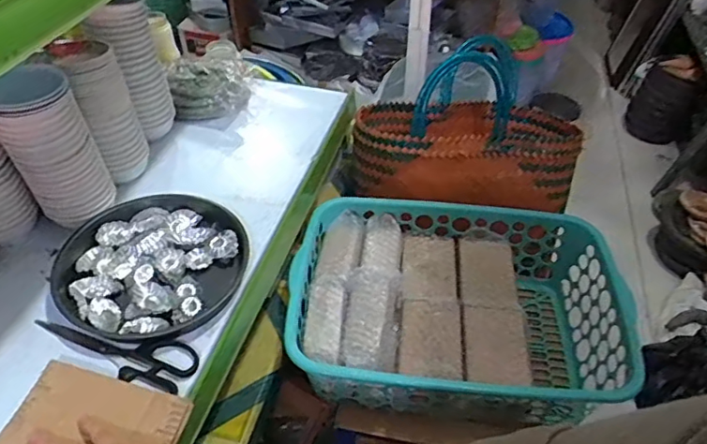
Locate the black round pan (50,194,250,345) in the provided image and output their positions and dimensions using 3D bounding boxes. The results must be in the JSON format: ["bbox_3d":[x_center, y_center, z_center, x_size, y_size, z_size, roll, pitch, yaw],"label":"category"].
[{"bbox_3d":[-0.238,0.047,0.650,0.211,0.030,0.198,1,44,-1],"label":"black round pan"}]

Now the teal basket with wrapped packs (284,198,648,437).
[{"bbox_3d":[0.138,0.132,0.804,0.447,0.149,0.319,6,44,4],"label":"teal basket with wrapped packs"}]

